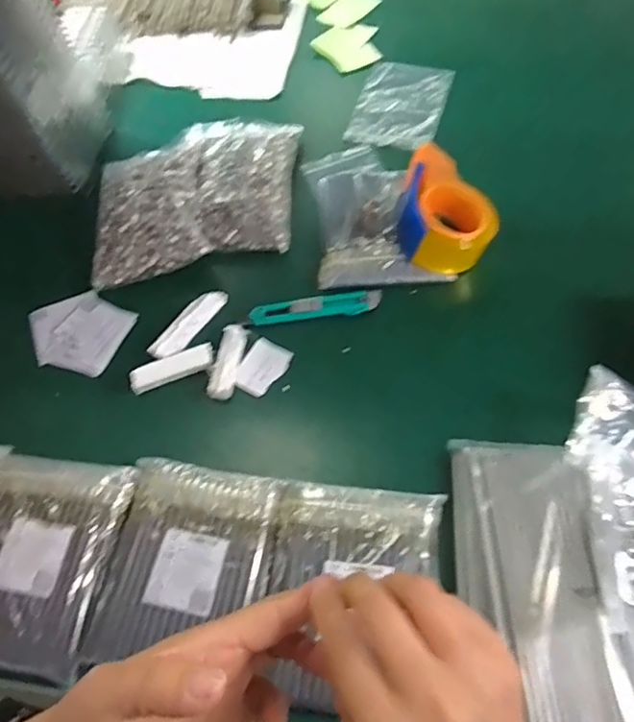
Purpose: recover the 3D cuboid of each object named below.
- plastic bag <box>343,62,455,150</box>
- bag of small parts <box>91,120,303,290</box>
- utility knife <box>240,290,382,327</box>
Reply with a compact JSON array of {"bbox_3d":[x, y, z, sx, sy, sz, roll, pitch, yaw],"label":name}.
[{"bbox_3d":[0.122,-0.372,0.794,0.121,0.014,0.173,14,61,11],"label":"plastic bag"},{"bbox_3d":[-0.154,-0.220,0.710,0.250,0.046,0.265,-2,60,2],"label":"bag of small parts"},{"bbox_3d":[-0.004,-0.060,0.632,0.155,0.008,0.029,-7,60,-1],"label":"utility knife"}]

